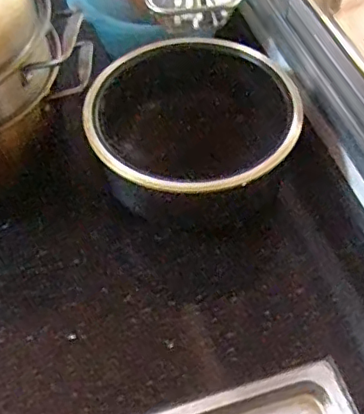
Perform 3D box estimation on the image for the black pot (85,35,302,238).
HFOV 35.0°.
[{"bbox_3d":[0.013,-0.090,0.692,0.233,0.098,0.220,-1,53,2],"label":"black pot"}]

